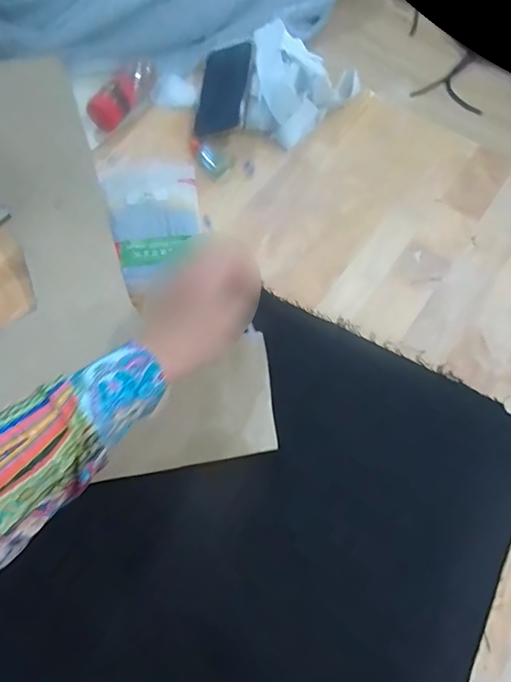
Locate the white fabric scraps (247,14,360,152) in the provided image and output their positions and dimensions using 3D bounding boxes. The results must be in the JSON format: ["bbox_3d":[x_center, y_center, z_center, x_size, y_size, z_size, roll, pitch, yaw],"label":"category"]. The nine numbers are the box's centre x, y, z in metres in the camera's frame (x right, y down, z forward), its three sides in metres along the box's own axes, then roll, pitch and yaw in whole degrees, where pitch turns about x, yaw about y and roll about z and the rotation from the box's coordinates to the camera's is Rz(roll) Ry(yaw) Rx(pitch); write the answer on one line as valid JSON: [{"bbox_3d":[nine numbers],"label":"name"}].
[{"bbox_3d":[0.051,-0.329,0.571,0.144,0.064,0.150,20,66,6],"label":"white fabric scraps"}]

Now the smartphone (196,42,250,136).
[{"bbox_3d":[-0.043,-0.327,0.576,0.067,0.010,0.137,6,78,19],"label":"smartphone"}]

